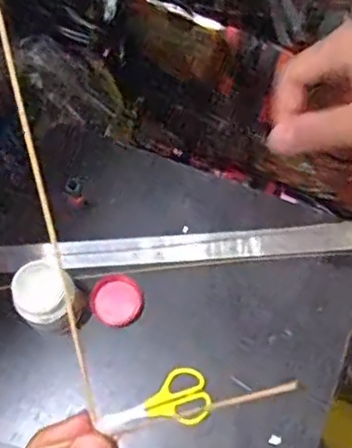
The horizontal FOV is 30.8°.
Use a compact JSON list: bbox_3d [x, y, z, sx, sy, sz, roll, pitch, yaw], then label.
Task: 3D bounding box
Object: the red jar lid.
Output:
[{"bbox_3d":[-0.061,0.079,0.661,0.053,0.011,0.054,0,66,1],"label":"red jar lid"}]

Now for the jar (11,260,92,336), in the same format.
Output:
[{"bbox_3d":[-0.122,0.075,0.632,0.062,0.071,0.060,0,66,1],"label":"jar"}]

